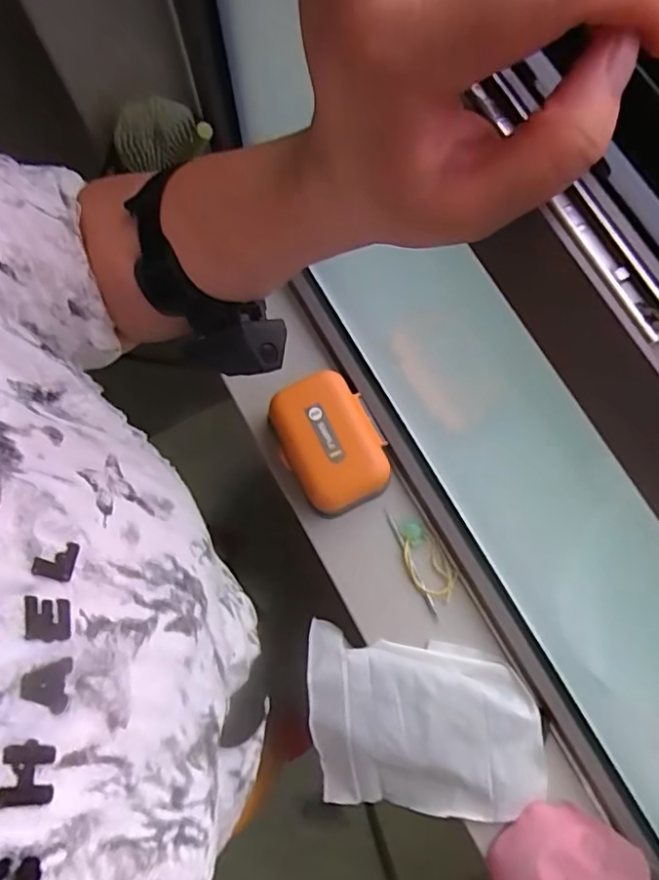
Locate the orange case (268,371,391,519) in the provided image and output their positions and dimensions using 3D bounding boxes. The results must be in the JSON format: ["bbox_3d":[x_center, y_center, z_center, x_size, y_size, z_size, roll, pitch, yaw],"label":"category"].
[{"bbox_3d":[0.001,0.005,0.543,0.083,0.054,0.117,-27,78,-6],"label":"orange case"}]

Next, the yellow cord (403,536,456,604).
[{"bbox_3d":[0.091,0.118,0.539,0.039,0.004,0.064,-33,79,-8],"label":"yellow cord"}]

